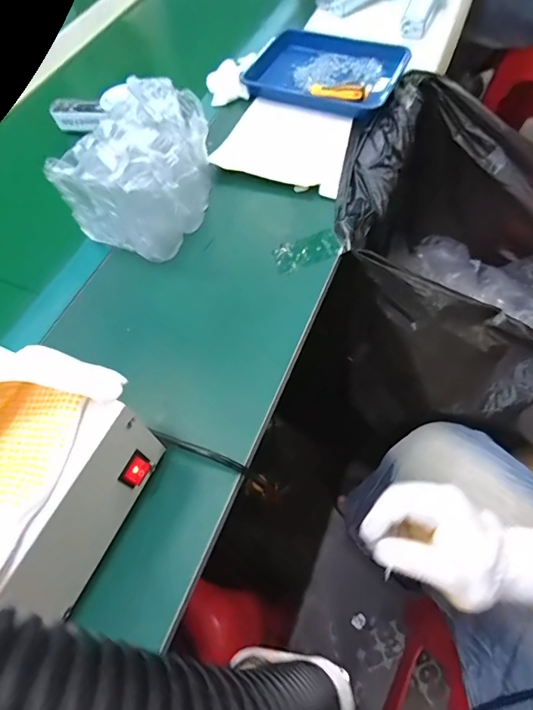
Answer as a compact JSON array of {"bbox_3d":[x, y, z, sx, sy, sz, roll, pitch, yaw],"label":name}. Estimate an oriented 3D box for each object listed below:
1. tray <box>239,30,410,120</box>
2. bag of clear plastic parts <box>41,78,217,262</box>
[{"bbox_3d":[0.083,-0.425,0.630,0.223,0.033,0.169,21,63,15],"label":"tray"},{"bbox_3d":[-0.129,-0.198,0.468,0.127,0.109,0.163,18,62,14],"label":"bag of clear plastic parts"}]

